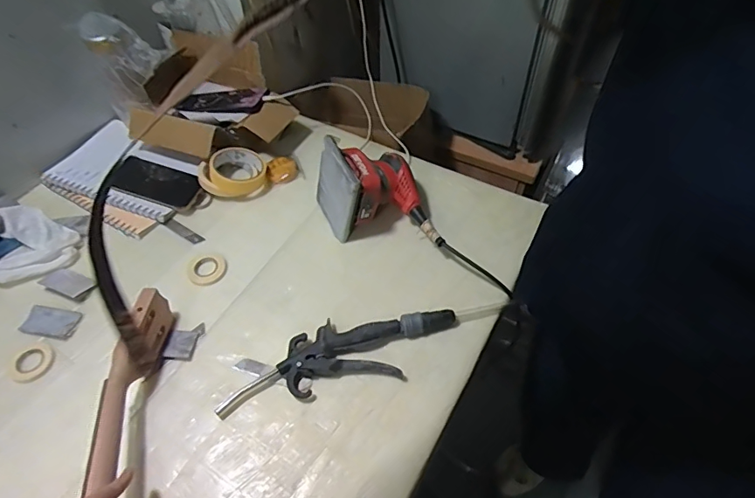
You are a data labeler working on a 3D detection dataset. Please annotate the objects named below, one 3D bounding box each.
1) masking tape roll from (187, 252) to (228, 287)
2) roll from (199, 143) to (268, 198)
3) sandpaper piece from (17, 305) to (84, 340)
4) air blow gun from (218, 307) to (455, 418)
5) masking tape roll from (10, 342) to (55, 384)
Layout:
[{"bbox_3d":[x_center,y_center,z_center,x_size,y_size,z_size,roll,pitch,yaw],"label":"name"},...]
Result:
[{"bbox_3d":[-0.255,0.029,0.725,0.057,0.010,0.055,-1,53,1],"label":"masking tape roll"},{"bbox_3d":[-0.245,-0.132,0.818,0.106,0.057,0.091,-19,54,-12],"label":"roll"},{"bbox_3d":[-0.457,0.103,0.681,0.079,0.006,0.042,6,53,7],"label":"sandpaper piece"},{"bbox_3d":[-0.046,0.137,0.622,0.305,0.025,0.083,-10,53,-6],"label":"air blow gun"},{"bbox_3d":[-0.453,0.150,0.638,0.049,0.008,0.055,26,58,20],"label":"masking tape roll"}]

